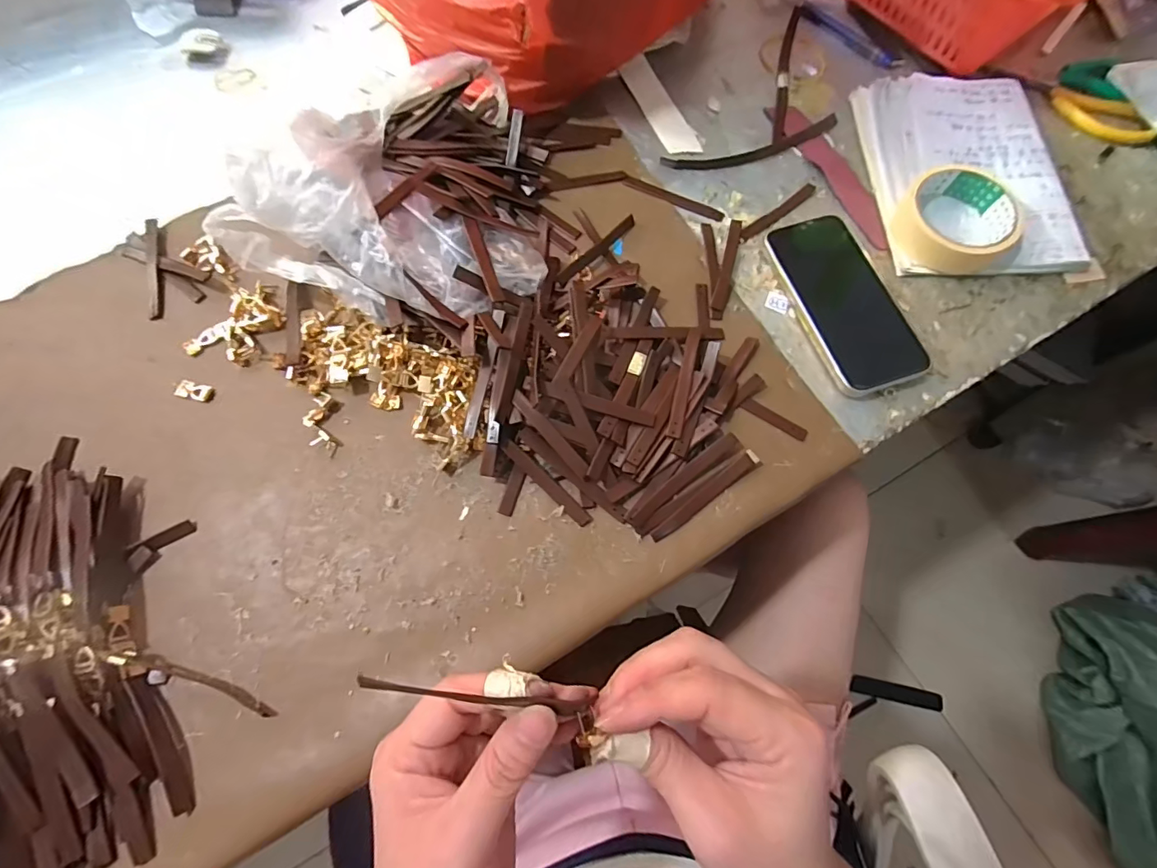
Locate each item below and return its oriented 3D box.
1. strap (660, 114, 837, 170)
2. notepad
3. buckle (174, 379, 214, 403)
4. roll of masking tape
[{"bbox_3d":[0.163,-0.265,0.455,0.178,0.009,0.022,-18,72,-7],"label":"strap"},{"bbox_3d":[0.347,-0.241,0.448,0.157,0.015,0.217,-1,71,-1],"label":"notepad"},{"bbox_3d":[-0.290,-0.032,0.371,0.024,0.007,0.013,11,71,3],"label":"buckle"},{"bbox_3d":[0.318,-0.185,0.417,0.093,0.030,0.093,0,71,0],"label":"roll of masking tape"}]

